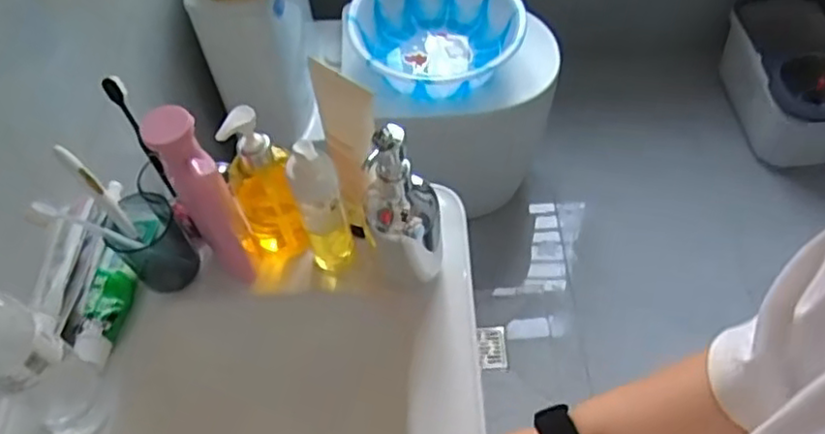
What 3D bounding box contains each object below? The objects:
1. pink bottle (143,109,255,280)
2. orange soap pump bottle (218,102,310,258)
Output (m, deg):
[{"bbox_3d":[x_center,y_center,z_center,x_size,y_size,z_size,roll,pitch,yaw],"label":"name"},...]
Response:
[{"bbox_3d":[-0.200,-0.013,0.658,0.047,0.214,0.048,-27,56,-15],"label":"pink bottle"},{"bbox_3d":[-0.149,-0.023,0.687,0.073,0.194,0.089,-12,54,-5],"label":"orange soap pump bottle"}]

